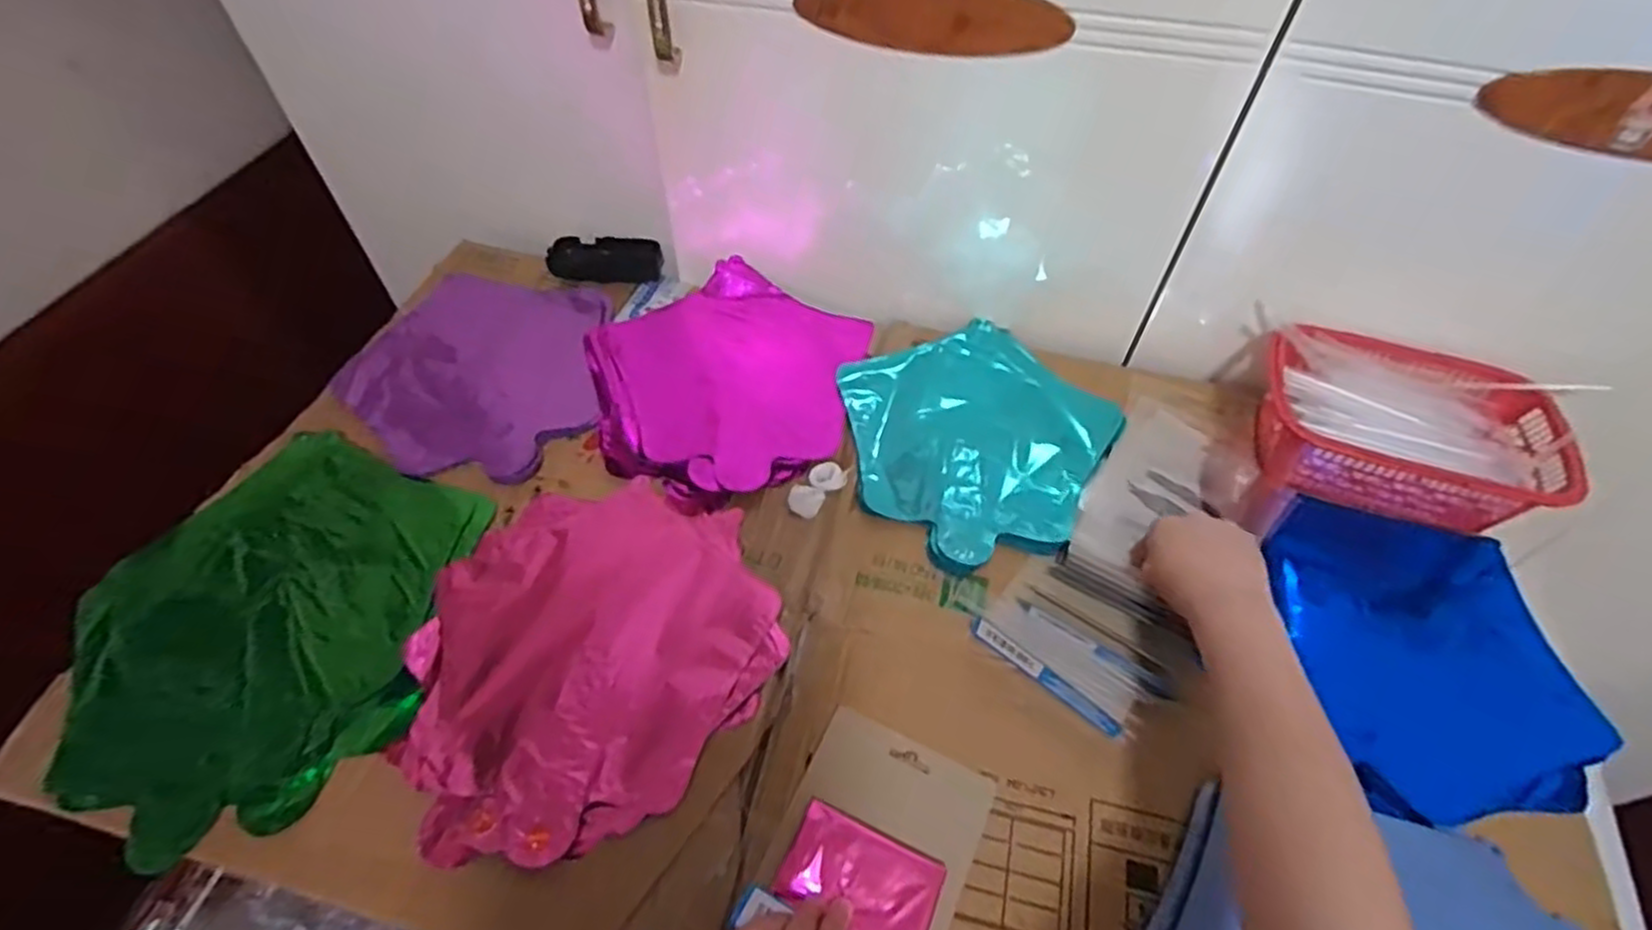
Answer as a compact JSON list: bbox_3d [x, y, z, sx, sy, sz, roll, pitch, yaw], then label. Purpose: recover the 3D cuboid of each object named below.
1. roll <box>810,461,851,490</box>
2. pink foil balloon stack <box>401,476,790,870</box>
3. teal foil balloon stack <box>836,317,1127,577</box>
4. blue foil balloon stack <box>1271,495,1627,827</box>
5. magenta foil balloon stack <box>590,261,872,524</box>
[{"bbox_3d":[0.003,0.009,0.612,0.029,0.005,0.026,15,57,8],"label":"roll"},{"bbox_3d":[-0.156,0.121,0.521,0.236,0.016,0.248,-11,57,-9],"label":"pink foil balloon stack"},{"bbox_3d":[0.129,-0.028,0.637,0.226,0.016,0.226,-28,61,-19],"label":"teal foil balloon stack"},{"bbox_3d":[0.435,0.130,0.546,0.186,0.025,0.229,3,56,0],"label":"blue foil balloon stack"},{"bbox_3d":[-0.084,-0.077,0.678,0.246,0.029,0.236,-27,61,-19],"label":"magenta foil balloon stack"}]

